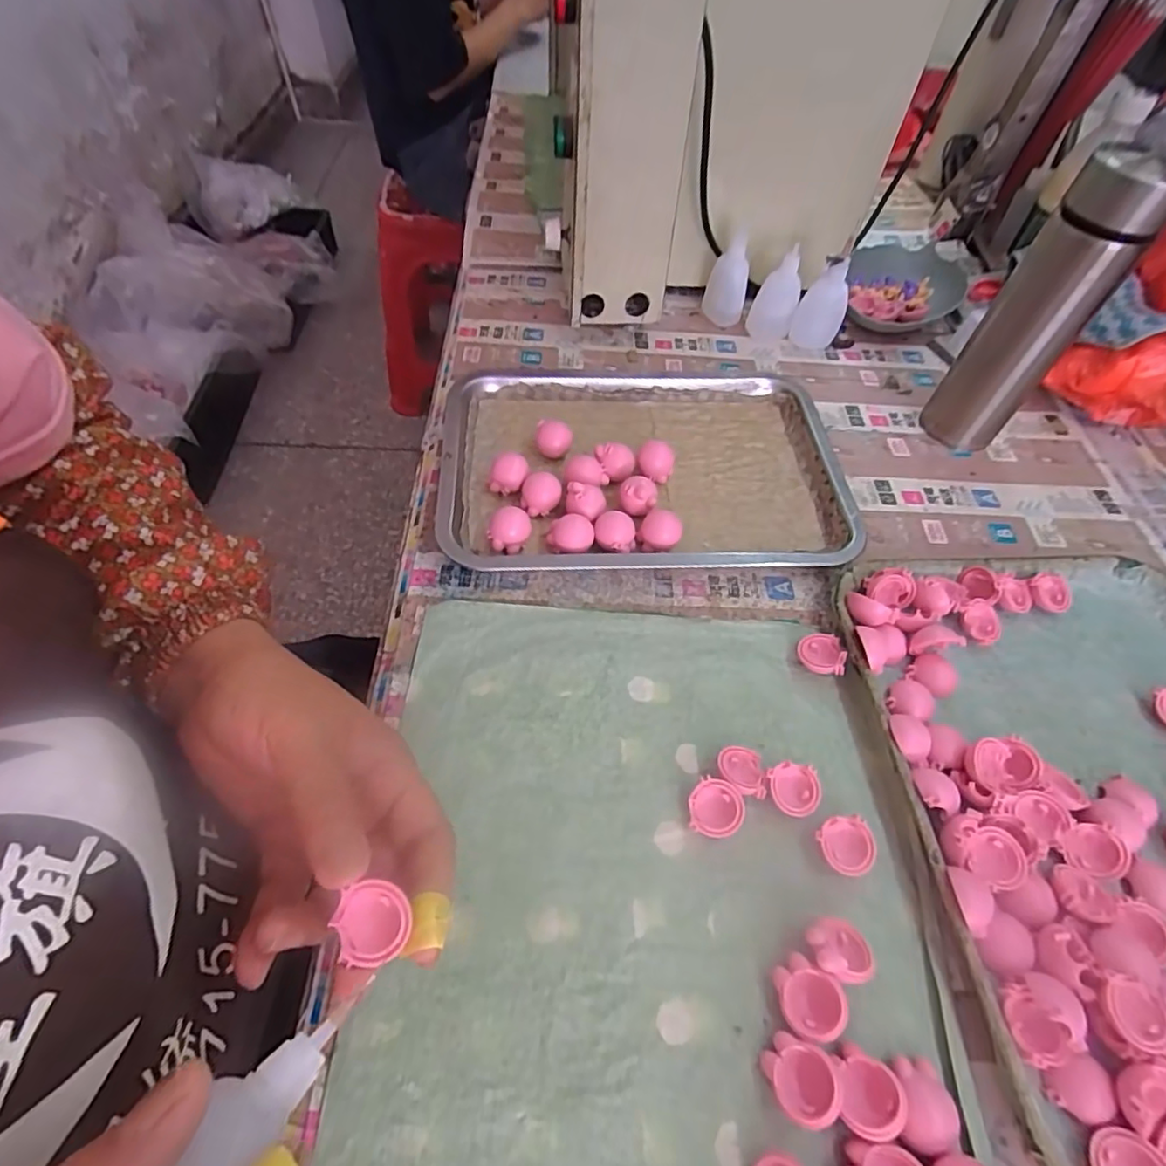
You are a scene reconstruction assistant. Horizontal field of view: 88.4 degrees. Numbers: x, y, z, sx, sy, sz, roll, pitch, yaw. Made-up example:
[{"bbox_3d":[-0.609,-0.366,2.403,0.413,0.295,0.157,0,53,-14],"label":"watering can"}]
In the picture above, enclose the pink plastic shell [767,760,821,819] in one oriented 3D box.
[{"bbox_3d":[0.119,0.118,0.341,0.031,0.016,0.028,9,55,3],"label":"pink plastic shell"}]

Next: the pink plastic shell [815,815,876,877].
[{"bbox_3d":[0.143,0.144,0.326,0.029,0.015,0.028,1,55,-2],"label":"pink plastic shell"}]

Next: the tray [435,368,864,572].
[{"bbox_3d":[0.048,-0.097,0.478,0.313,0.031,0.211,-2,55,-4],"label":"tray"}]

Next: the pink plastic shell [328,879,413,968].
[{"bbox_3d":[-0.079,0.129,0.225,0.024,0.017,0.025,0,55,-3],"label":"pink plastic shell"}]

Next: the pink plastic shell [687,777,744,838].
[{"bbox_3d":[0.074,0.123,0.331,0.030,0.012,0.027,7,75,16],"label":"pink plastic shell"}]

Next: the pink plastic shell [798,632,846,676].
[{"bbox_3d":[0.157,0.048,0.395,0.028,0.011,0.031,-4,49,20],"label":"pink plastic shell"}]

